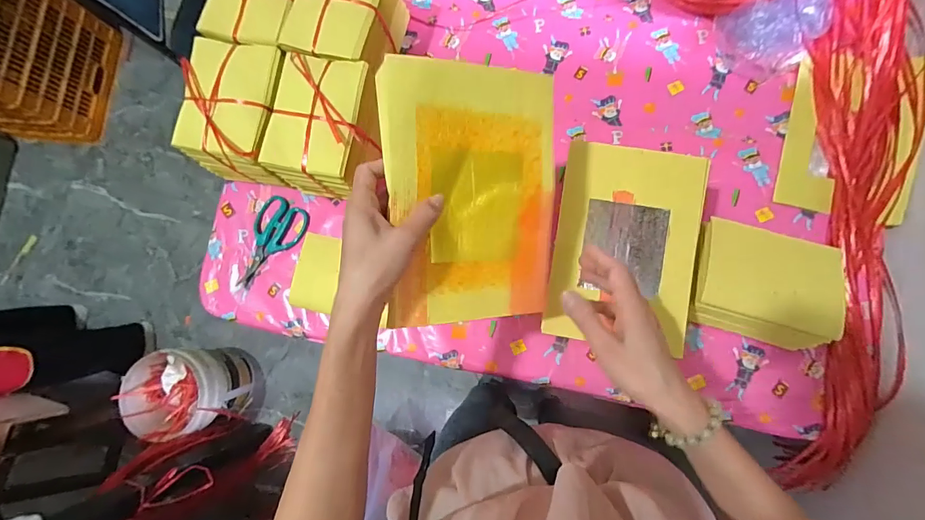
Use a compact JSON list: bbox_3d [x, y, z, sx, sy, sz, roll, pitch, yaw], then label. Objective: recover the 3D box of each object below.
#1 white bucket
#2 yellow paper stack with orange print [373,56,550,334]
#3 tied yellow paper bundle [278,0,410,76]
[{"bbox_3d":[-0.839,0.406,1.331,0.247,0.328,0.244,-1,83,6],"label":"white bucket"},{"bbox_3d":[0.011,-0.058,0.375,0.158,0.011,0.225,-4,95,-22],"label":"yellow paper stack with orange print"},{"bbox_3d":[-0.166,-0.348,0.623,0.123,0.132,0.160,12,85,7],"label":"tied yellow paper bundle"}]

